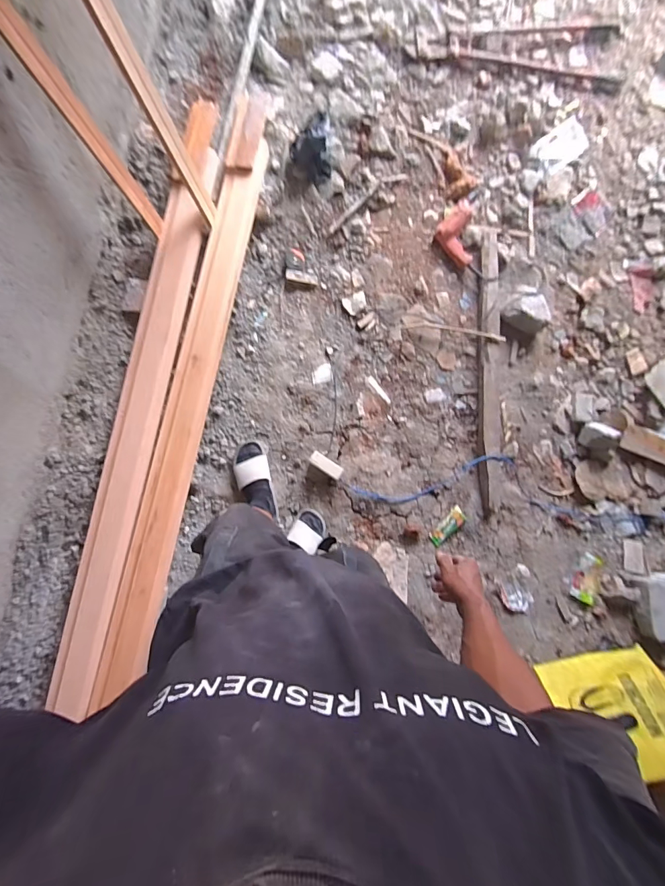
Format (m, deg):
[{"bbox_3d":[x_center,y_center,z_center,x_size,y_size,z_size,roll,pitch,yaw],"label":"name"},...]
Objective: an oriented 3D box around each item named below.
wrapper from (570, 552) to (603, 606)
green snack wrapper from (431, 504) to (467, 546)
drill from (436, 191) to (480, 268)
[{"bbox_3d":[0.902,0.479,1.440,0.090,0.014,0.168,21,82,-4],"label":"wrapper"},{"bbox_3d":[0.391,0.284,1.371,0.145,0.007,0.059,-44,90,-9],"label":"green snack wrapper"},{"bbox_3d":[0.438,-0.757,1.416,0.138,0.080,0.261,4,84,-6],"label":"drill"}]

